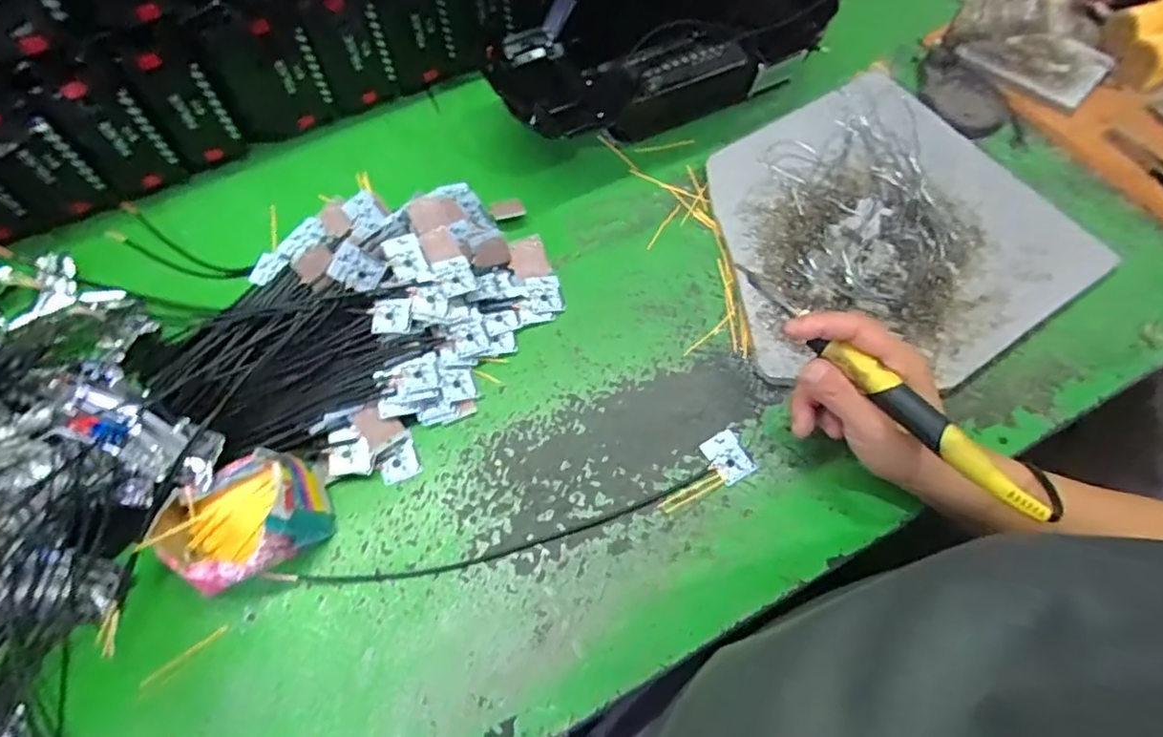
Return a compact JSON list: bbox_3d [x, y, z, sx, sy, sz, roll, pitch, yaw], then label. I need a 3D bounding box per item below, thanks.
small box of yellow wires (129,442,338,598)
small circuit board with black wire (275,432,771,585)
[{"bbox_3d":[-0.204,0.090,0.371,0.088,0.040,0.073,-32,69,-14],"label":"small box of yellow wires"},{"bbox_3d":[-0.034,0.096,0.391,0.302,0.010,0.036,-17,66,-9],"label":"small circuit board with black wire"}]

